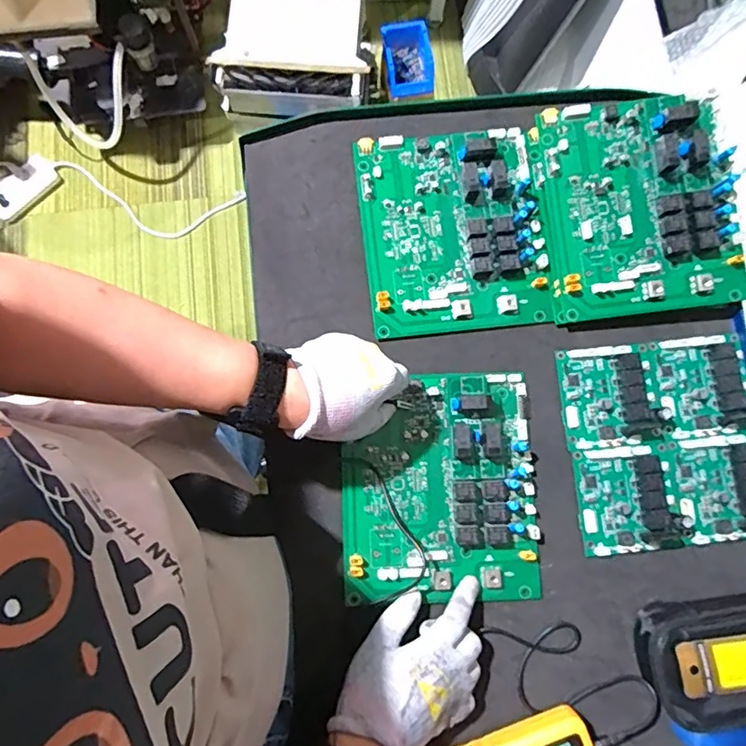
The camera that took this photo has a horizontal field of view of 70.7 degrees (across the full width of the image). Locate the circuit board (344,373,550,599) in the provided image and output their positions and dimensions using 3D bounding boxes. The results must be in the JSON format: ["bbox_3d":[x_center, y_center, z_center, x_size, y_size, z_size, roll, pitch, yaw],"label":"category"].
[{"bbox_3d":[0.060,0.100,0.466,0.174,0.029,0.194,-3,80,-2],"label":"circuit board"}]

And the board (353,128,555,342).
[{"bbox_3d":[0.078,-0.141,0.509,0.172,0.027,0.200,-6,80,-2],"label":"board"}]

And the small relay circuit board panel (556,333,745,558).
[{"bbox_3d":[0.274,0.062,0.484,0.182,0.023,0.187,-5,80,-2],"label":"small relay circuit board panel"}]

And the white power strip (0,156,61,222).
[{"bbox_3d":[-0.954,-0.507,1.430,0.191,0.035,0.079,-39,83,-8],"label":"white power strip"}]

